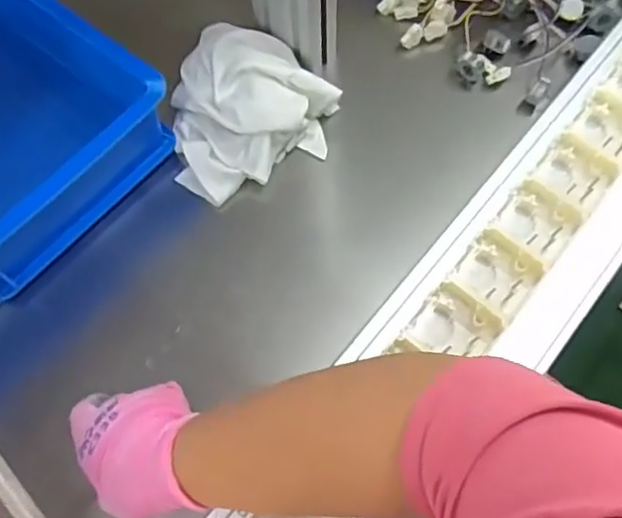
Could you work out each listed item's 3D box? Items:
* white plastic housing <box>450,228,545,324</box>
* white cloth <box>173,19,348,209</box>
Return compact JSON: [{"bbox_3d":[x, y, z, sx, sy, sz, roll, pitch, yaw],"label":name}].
[{"bbox_3d":[0.124,0.012,0.428,0.047,0.018,0.049,35,71,16],"label":"white plastic housing"},{"bbox_3d":[-0.074,-0.154,0.622,0.170,0.055,0.167,-37,69,-14],"label":"white cloth"}]

